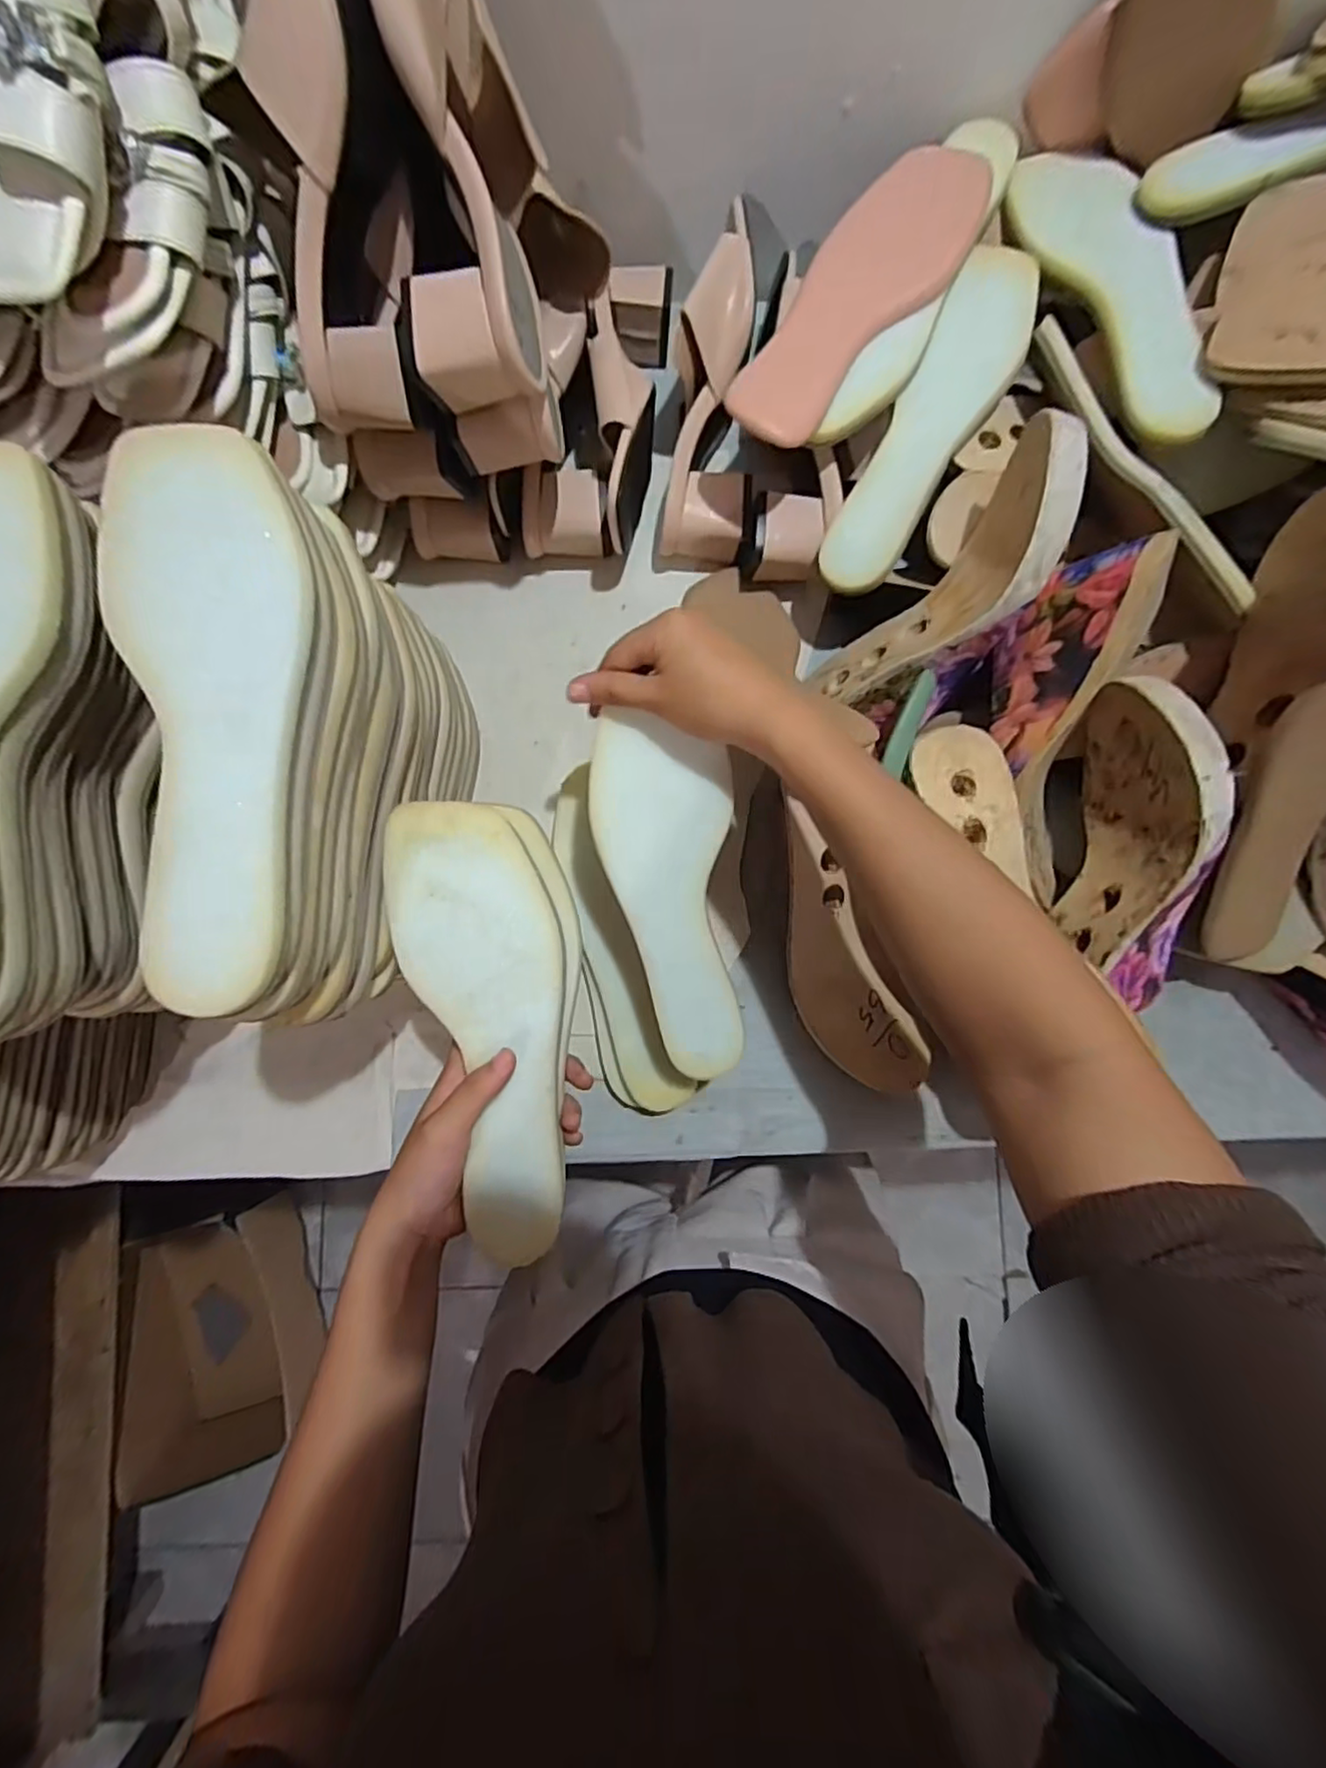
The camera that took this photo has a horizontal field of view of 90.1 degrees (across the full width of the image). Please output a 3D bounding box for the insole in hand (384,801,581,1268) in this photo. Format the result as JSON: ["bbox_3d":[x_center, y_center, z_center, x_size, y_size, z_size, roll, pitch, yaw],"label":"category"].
[{"bbox_3d":[-0.086,0.077,0.355,0.087,0.019,0.238,-8,91,-1],"label":"insole in hand"}]

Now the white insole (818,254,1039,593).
[{"bbox_3d":[0.177,-0.301,0.438,0.058,0.023,0.220,28,97,3],"label":"white insole"}]

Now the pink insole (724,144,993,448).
[{"bbox_3d":[0.127,-0.382,0.430,0.076,0.017,0.230,36,84,4],"label":"pink insole"}]

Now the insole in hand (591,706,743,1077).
[{"bbox_3d":[0.009,0.010,0.392,0.078,0.014,0.216,-10,98,-1],"label":"insole in hand"}]

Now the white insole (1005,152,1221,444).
[{"bbox_3d":[0.296,-0.382,0.422,0.070,0.010,0.228,-21,77,8],"label":"white insole"}]

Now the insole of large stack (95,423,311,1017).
[{"bbox_3d":[-0.179,-0.073,0.267,0.079,0.014,0.237,-11,83,-1],"label":"insole of large stack"}]

